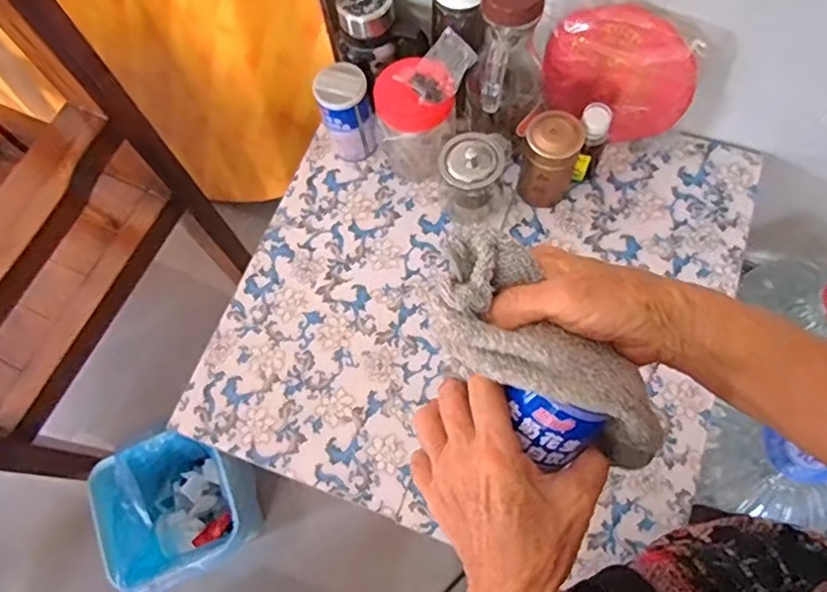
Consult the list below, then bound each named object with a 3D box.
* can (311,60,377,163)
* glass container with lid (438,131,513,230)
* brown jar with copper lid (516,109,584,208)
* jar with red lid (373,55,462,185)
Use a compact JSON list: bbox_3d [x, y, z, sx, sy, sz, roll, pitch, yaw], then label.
[{"bbox_3d":[-0.085,-0.234,0.780,0.062,0.115,0.067,-1,69,3],"label":"can"},{"bbox_3d":[0.078,-0.139,0.742,0.091,0.106,0.078,-3,69,2],"label":"glass container with lid"},{"bbox_3d":[0.163,-0.163,0.741,0.066,0.118,0.066,-1,69,3],"label":"brown jar with copper lid"},{"bbox_3d":[0.007,-0.218,0.762,0.100,0.150,0.090,0,69,3],"label":"jar with red lid"}]

